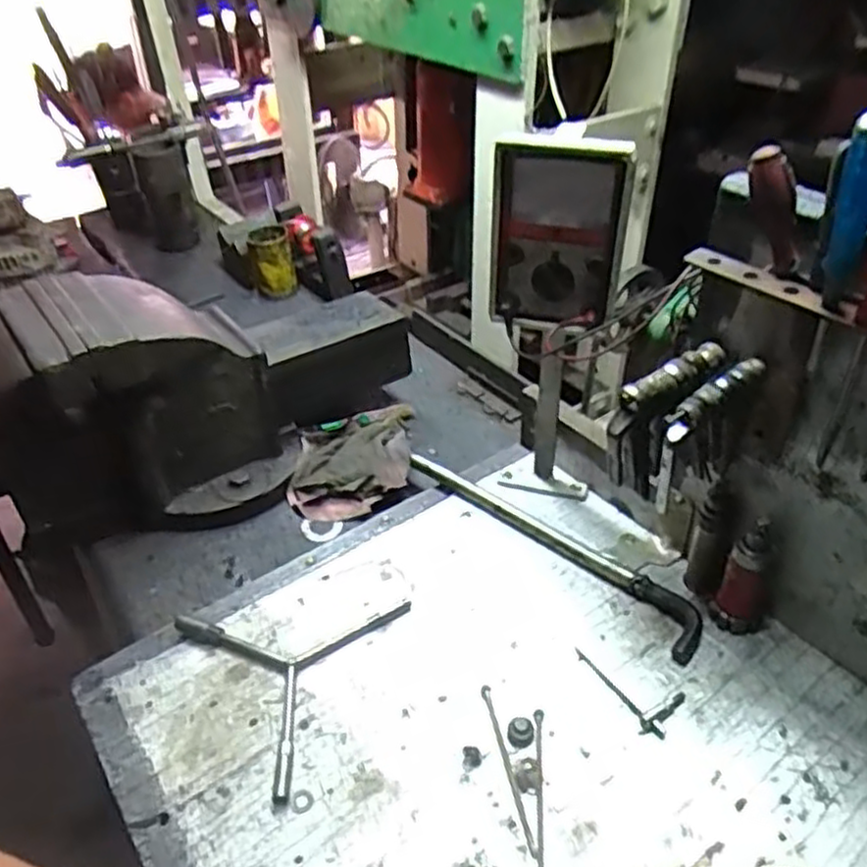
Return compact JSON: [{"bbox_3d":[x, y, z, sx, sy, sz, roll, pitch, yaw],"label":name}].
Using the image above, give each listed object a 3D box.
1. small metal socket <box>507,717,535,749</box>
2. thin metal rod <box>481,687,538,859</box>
[{"bbox_3d":[0.075,0.256,0.637,0.023,0.009,0.024,-1,36,1],"label":"small metal socket"},{"bbox_3d":[0.062,0.276,0.624,0.008,0.004,0.148,-9,37,-9],"label":"thin metal rod"}]

